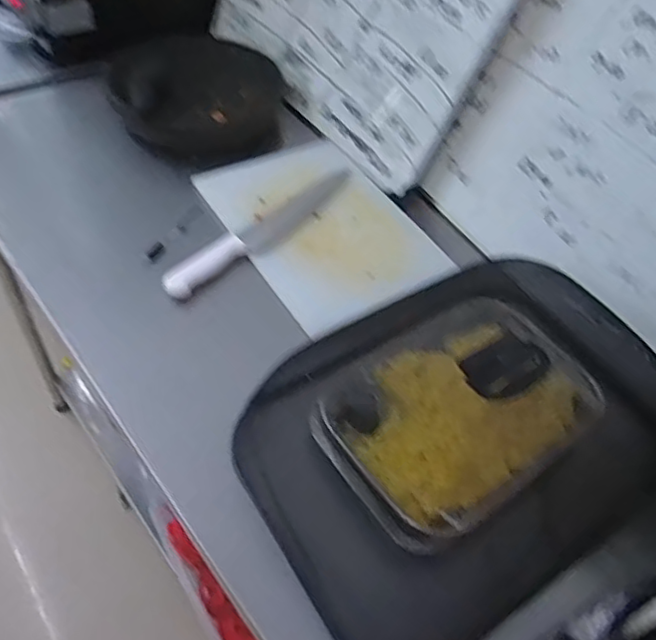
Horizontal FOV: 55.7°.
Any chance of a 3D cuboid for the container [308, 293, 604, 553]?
[{"bbox_3d":[0.144,0.101,0.699,0.298,0.060,0.212,-29,59,-27],"label":"container"}]

